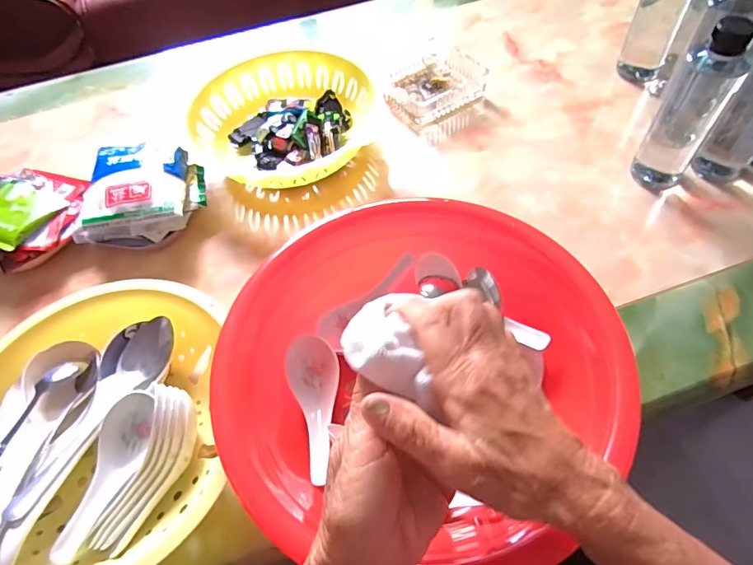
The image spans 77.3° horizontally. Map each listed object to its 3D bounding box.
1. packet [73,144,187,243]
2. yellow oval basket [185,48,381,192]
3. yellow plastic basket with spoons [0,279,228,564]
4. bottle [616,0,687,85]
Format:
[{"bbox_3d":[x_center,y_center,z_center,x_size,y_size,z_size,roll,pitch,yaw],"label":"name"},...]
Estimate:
[{"bbox_3d":[-0.276,-0.105,0.555,0.123,0.059,0.128,-4,57,3],"label":"packet"},{"bbox_3d":[-0.117,-0.210,0.608,0.221,0.055,0.212,27,63,20],"label":"yellow oval basket"},{"bbox_3d":[-0.240,0.124,0.395,0.219,0.075,0.251,-15,57,-5],"label":"yellow plastic basket with spoons"},{"bbox_3d":[0.349,-0.335,0.581,0.050,0.170,0.049,17,60,15],"label":"bottle"}]

